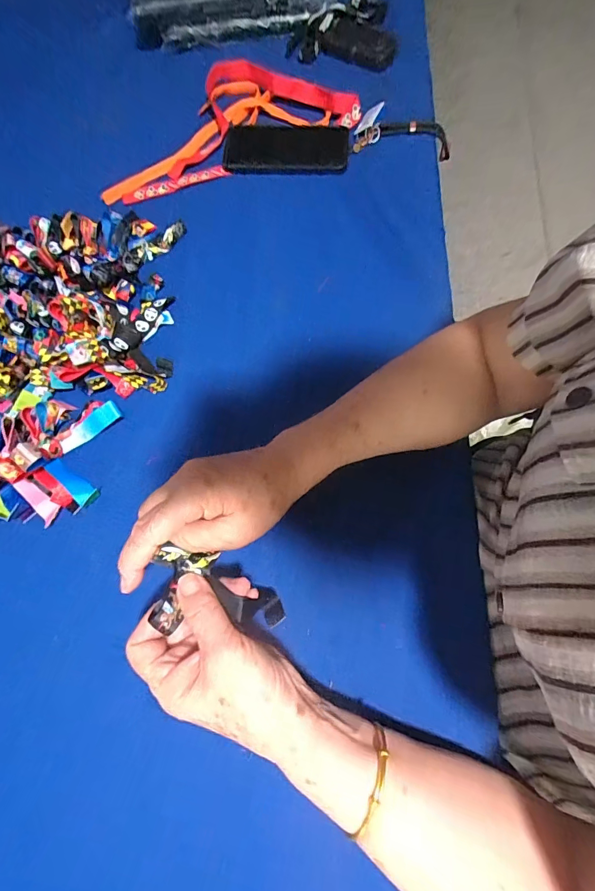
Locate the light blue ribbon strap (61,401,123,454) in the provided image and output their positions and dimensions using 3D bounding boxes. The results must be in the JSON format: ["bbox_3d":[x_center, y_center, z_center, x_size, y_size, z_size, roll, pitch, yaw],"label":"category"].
[{"bbox_3d":[-0.215,-0.018,0.415,0.070,0.010,0.022,-34,72,8],"label":"light blue ribbon strap"}]

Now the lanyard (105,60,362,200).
[{"bbox_3d":[-0.114,-0.452,0.550,0.346,0.030,0.176,-25,71,-7],"label":"lanyard"}]

